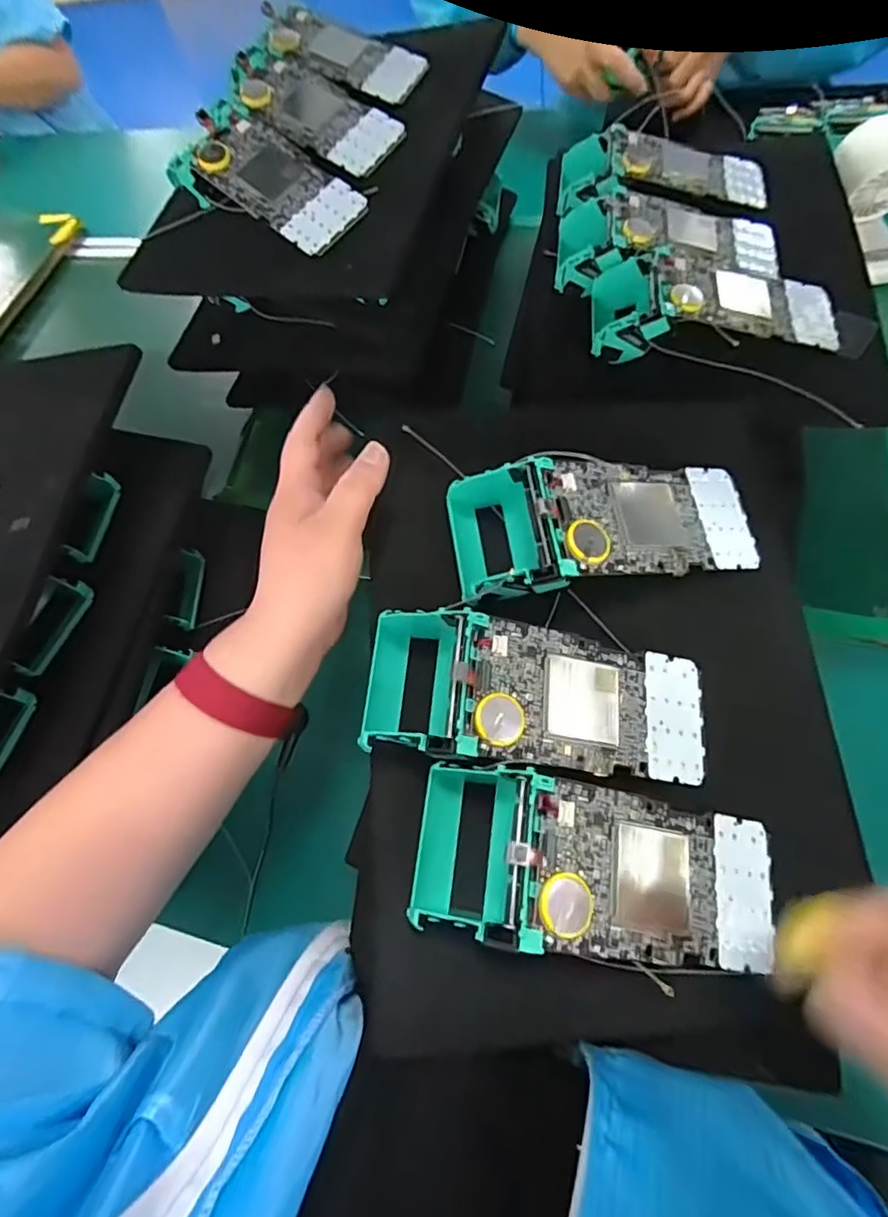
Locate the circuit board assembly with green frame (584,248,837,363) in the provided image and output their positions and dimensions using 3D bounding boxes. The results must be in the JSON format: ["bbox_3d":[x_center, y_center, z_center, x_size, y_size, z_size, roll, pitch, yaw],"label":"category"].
[{"bbox_3d":[0.199,-0.220,0.430,0.171,0.048,0.071,2,65,11],"label":"circuit board assembly with green frame"}]

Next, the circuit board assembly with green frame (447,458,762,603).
[{"bbox_3d":[0.093,-0.049,0.326,0.174,0.054,0.082,-5,64,-1],"label":"circuit board assembly with green frame"}]

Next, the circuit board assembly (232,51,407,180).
[{"bbox_3d":[-0.107,-0.401,0.471,0.144,0.012,0.070,32,68,3],"label":"circuit board assembly"}]

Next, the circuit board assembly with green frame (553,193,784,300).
[{"bbox_3d":[0.175,-0.288,0.460,0.167,0.045,0.084,4,65,12],"label":"circuit board assembly with green frame"}]

